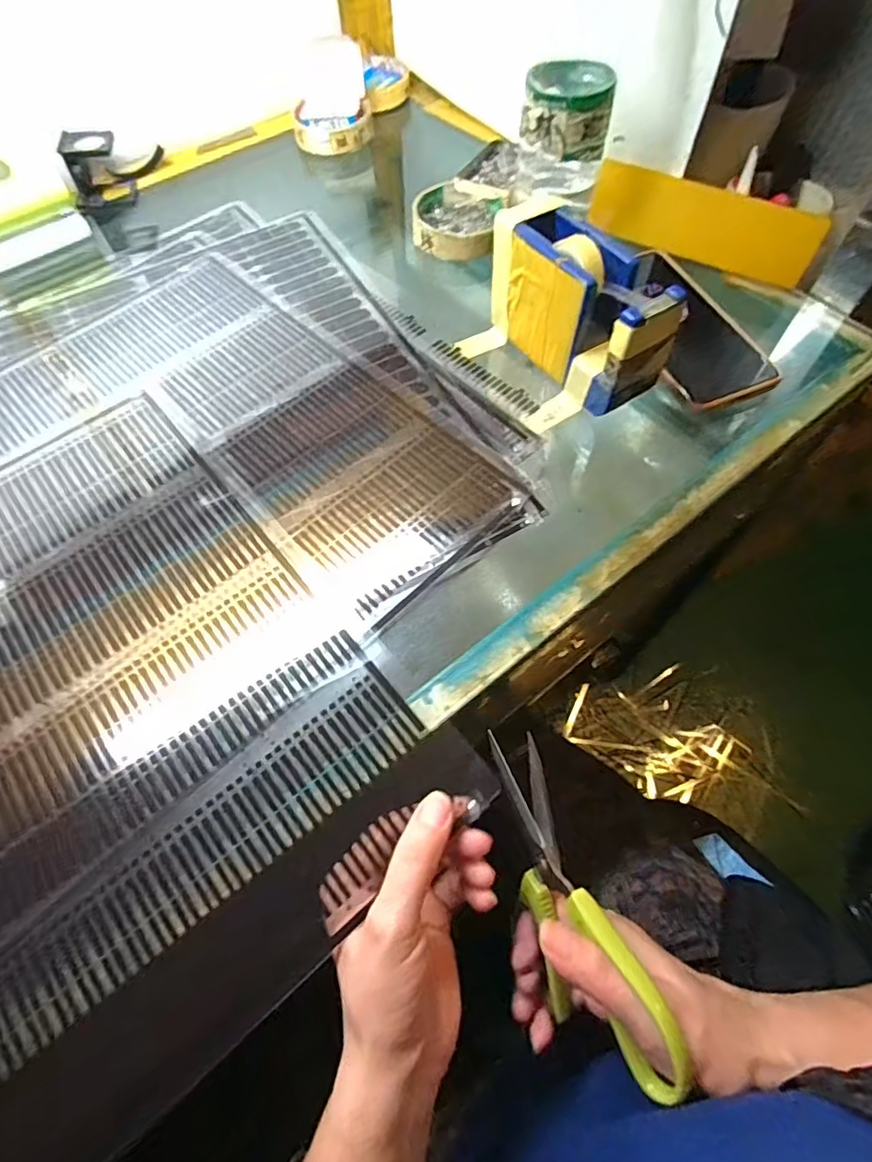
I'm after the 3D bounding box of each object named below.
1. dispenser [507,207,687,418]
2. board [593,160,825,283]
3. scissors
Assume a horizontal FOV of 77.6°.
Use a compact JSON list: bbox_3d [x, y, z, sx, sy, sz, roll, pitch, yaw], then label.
[{"bbox_3d":[0.096,-0.181,0.367,0.048,0.077,0.129,-32,66,-13],"label":"dispenser"},{"bbox_3d":[0.214,-0.292,0.443,0.179,0.050,0.007,29,56,14],"label":"board"},{"bbox_3d":[0.061,0.157,0.266,0.035,0.060,0.159,-21,68,-8],"label":"scissors"}]

